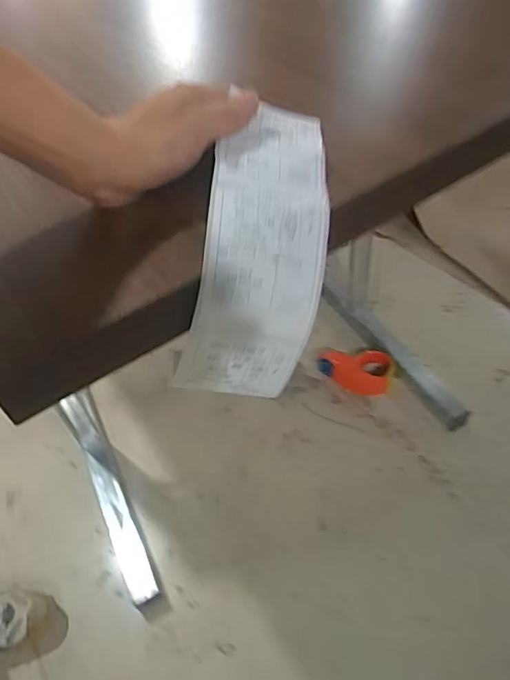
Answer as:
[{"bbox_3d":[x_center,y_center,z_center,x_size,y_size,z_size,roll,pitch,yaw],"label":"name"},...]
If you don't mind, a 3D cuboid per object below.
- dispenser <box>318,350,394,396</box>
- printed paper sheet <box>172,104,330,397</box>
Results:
[{"bbox_3d":[0.243,0.068,1.241,0.176,0.044,0.125,14,53,18],"label":"dispenser"},{"bbox_3d":[0.007,-0.074,0.362,0.086,0.073,0.221,9,80,11],"label":"printed paper sheet"}]

